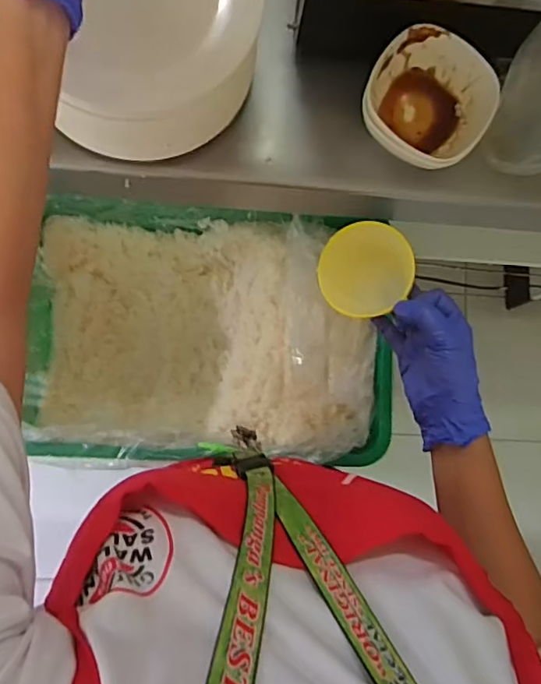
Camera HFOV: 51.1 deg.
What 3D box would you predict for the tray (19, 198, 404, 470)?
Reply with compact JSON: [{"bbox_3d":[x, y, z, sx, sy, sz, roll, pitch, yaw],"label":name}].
[{"bbox_3d":[-0.106,-0.005,0.839,0.508,0.216,0.340,4,82,-5],"label":"tray"}]

